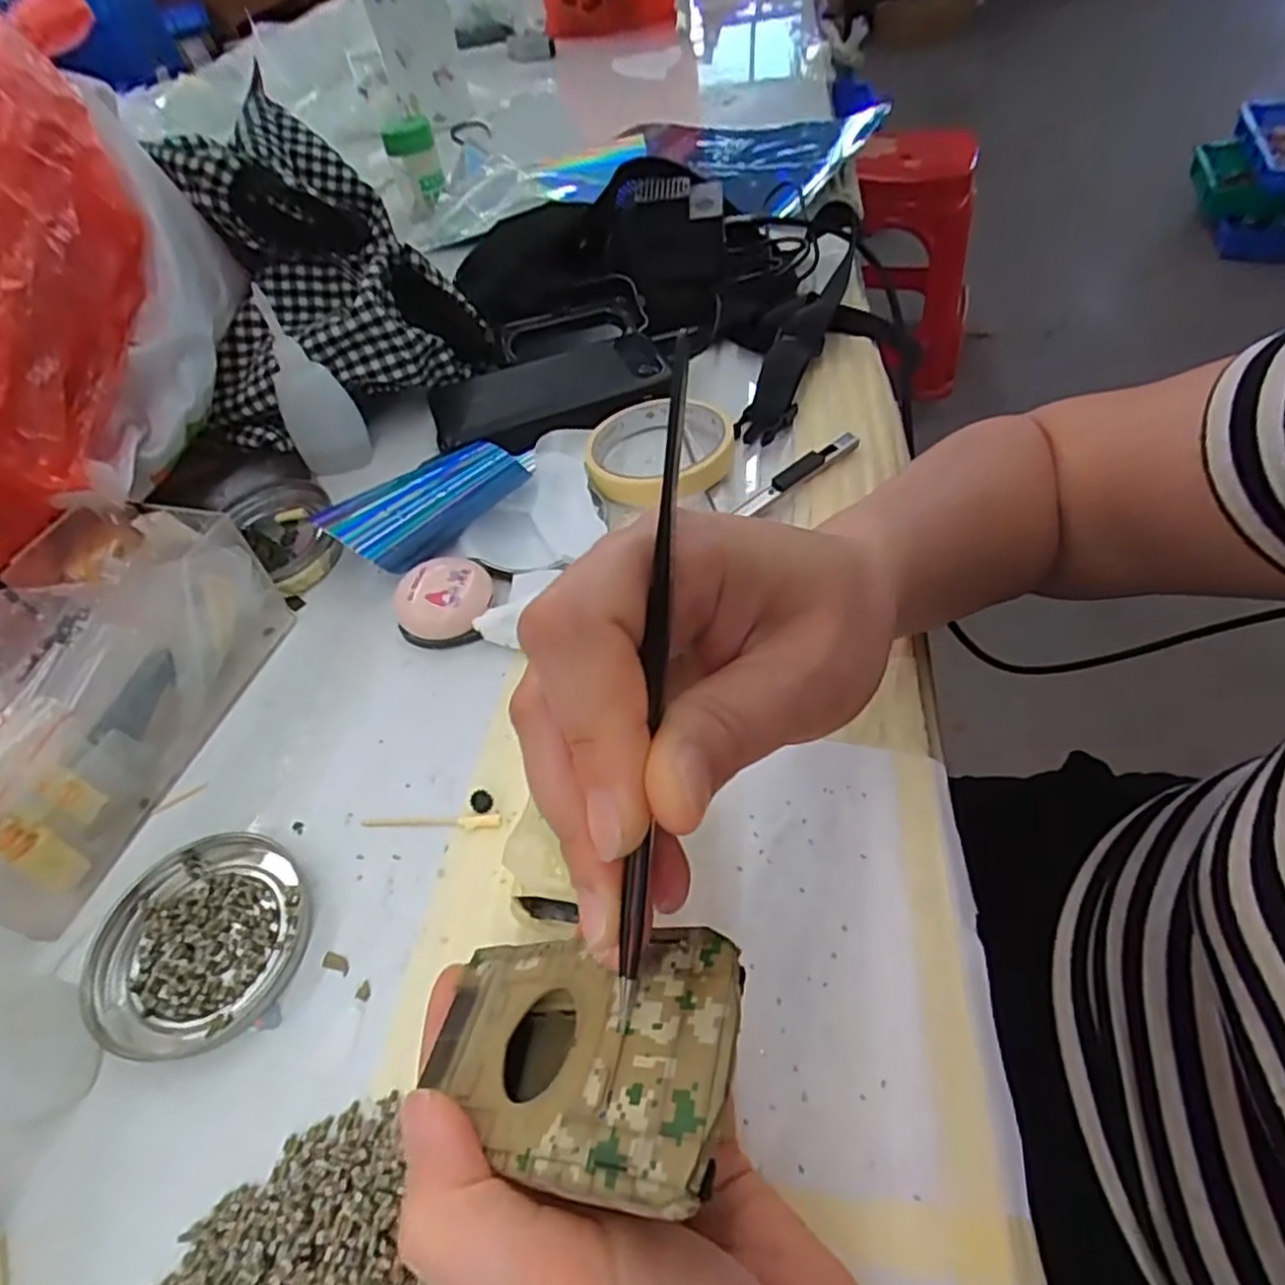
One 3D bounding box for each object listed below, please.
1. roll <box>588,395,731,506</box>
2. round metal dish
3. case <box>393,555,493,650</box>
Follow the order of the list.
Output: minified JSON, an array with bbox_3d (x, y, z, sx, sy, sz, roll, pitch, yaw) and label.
[{"bbox_3d":[0.011,-0.117,0.425,0.084,0.018,0.088,-3,51,4],"label":"roll"},{"bbox_3d":[-0.169,0.112,0.271,0.080,0.007,0.077,-3,51,4],"label":"round metal dish"},{"bbox_3d":[-0.100,-0.021,0.361,0.045,0.025,0.046,-3,51,4],"label":"case"}]

